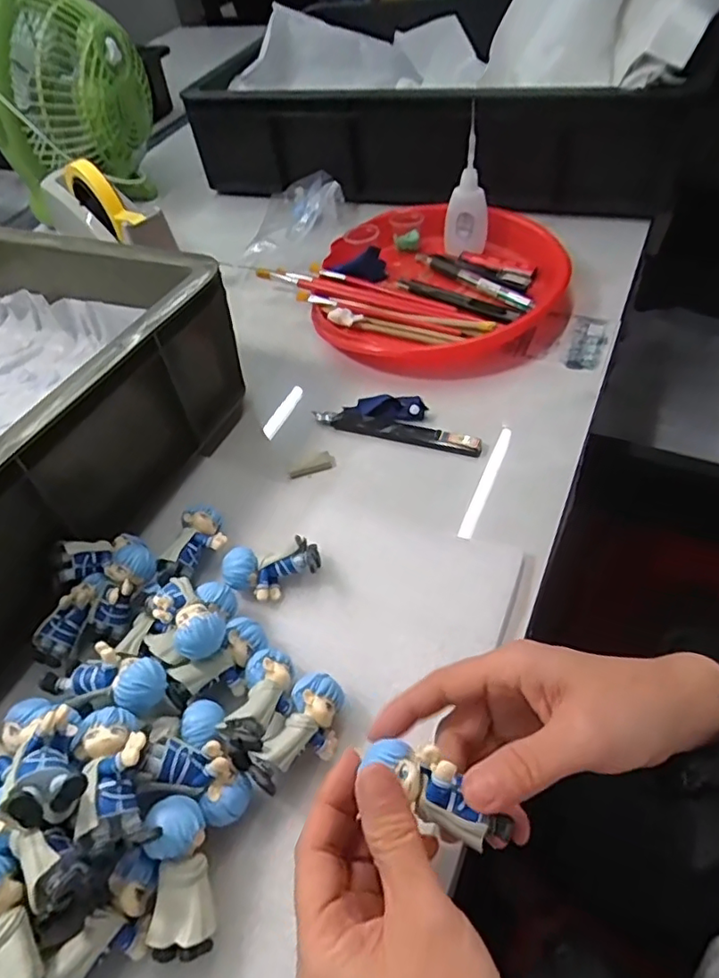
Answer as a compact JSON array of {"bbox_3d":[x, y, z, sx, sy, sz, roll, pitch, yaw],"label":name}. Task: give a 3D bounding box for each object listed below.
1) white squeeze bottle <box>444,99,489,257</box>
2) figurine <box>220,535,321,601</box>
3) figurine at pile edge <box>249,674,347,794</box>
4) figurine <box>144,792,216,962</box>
[{"bbox_3d":[0.108,-0.302,0.588,0.047,0.105,0.052,1,50,10],"label":"white squeeze bottle"},{"bbox_3d":[-0.057,0.052,0.375,0.062,0.026,0.031,-15,50,-4],"label":"figurine"},{"bbox_3d":[-0.032,0.129,0.306,0.034,0.035,0.062,31,61,29],"label":"figurine at pile edge"},{"bbox_3d":[-0.081,0.173,0.258,0.024,0.027,0.062,-10,70,-5],"label":"figurine"}]

